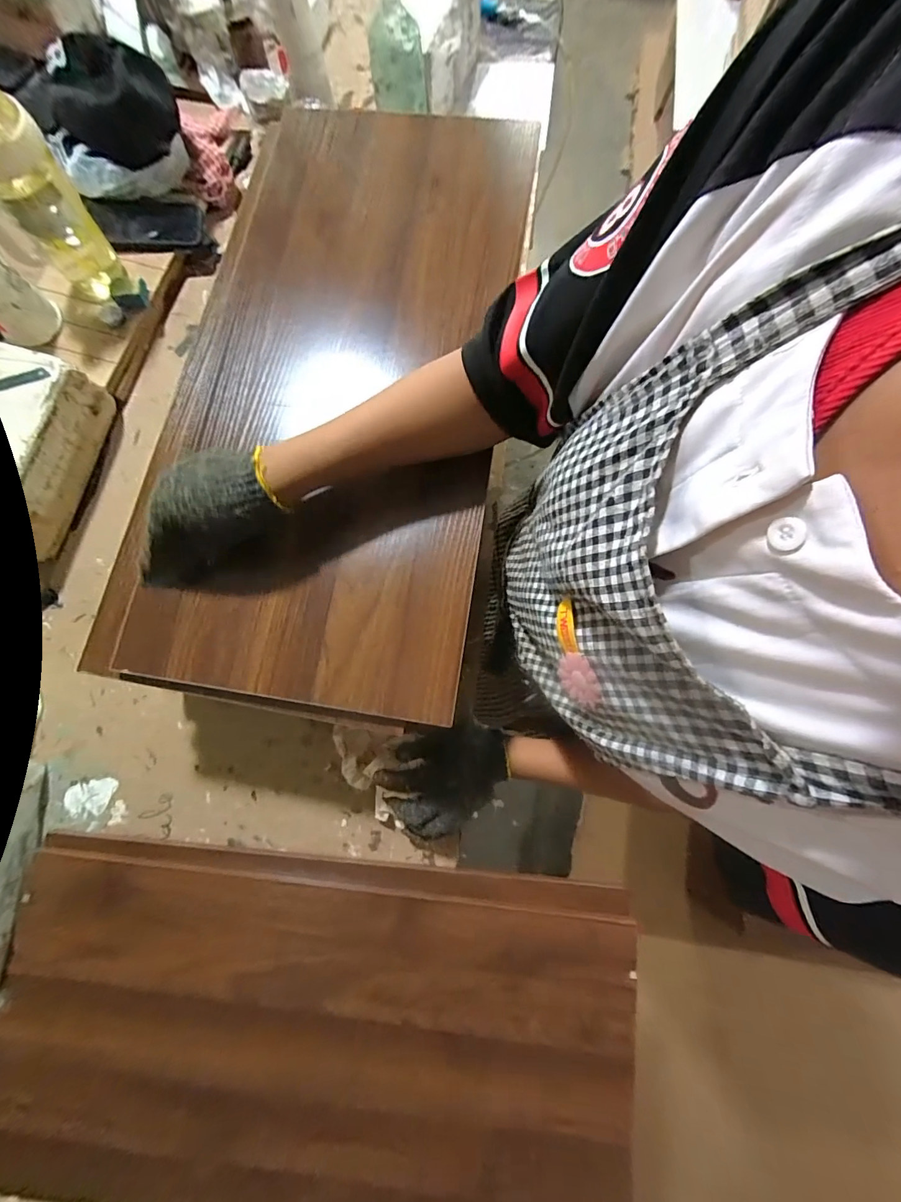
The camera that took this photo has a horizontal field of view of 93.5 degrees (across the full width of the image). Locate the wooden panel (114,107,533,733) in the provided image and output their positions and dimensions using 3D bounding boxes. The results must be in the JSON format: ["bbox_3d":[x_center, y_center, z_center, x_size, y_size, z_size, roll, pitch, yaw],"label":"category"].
[{"bbox_3d":[-0.122,-0.249,0.458,0.355,0.029,0.695,8,78,6],"label":"wooden panel"}]

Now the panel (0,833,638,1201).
[{"bbox_3d":[-0.156,0.468,0.457,0.689,0.021,0.337,5,78,3],"label":"panel"}]

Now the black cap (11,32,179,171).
[{"bbox_3d":[-0.542,-0.780,0.650,0.195,0.081,0.234,-33,83,-8],"label":"black cap"}]

